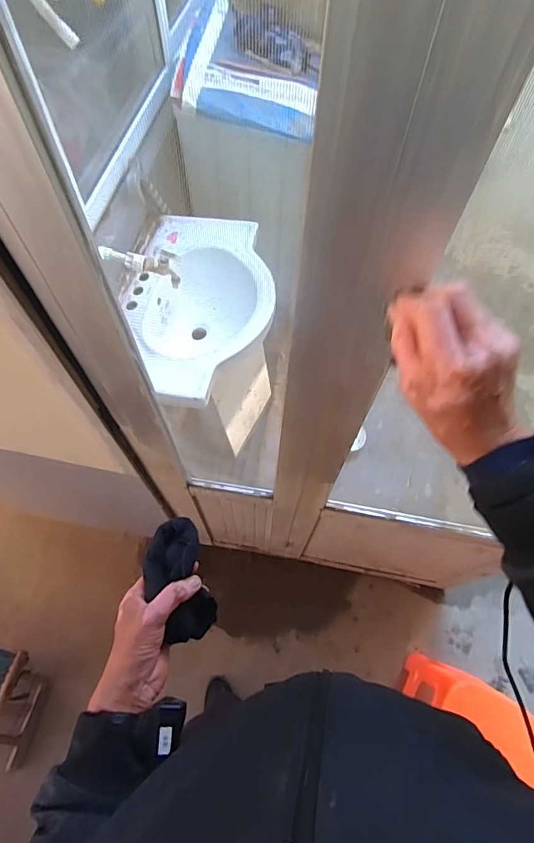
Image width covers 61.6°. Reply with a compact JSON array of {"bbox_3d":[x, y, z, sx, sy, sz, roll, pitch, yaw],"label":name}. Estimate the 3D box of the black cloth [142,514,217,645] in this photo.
[{"bbox_3d":[-0.109,0.194,0.543,0.073,0.036,0.141,-14,80,-8],"label":"black cloth"}]

